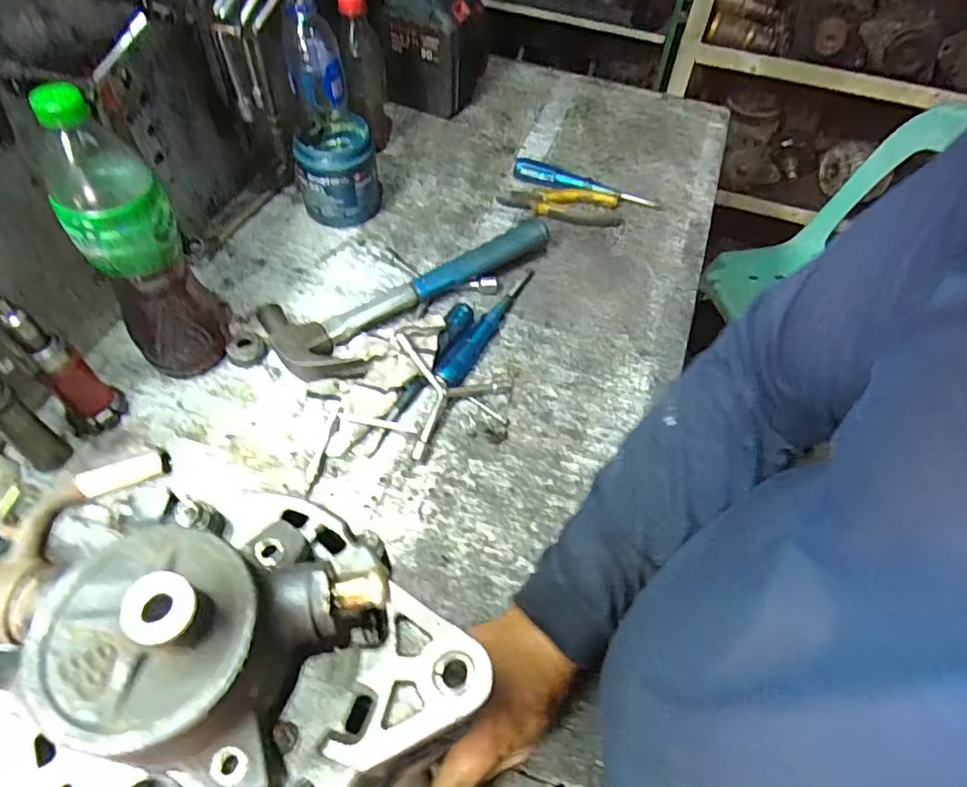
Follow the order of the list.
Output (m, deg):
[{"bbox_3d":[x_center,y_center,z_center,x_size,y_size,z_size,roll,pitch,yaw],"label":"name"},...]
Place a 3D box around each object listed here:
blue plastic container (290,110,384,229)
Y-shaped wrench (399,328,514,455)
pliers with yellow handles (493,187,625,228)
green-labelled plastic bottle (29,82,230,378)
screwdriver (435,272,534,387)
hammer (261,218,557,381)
[{"bbox_3d":[-0.175,-0.264,0.715,0.087,0.098,0.091,2,57,-3],"label":"blue plastic container"},{"bbox_3d":[-0.022,-0.003,0.581,0.105,0.039,0.119,-7,58,-8],"label":"Y-shaped wrench"},{"bbox_3d":[0.098,-0.240,0.765,0.153,0.015,0.050,3,57,-2],"label":"pliers with yellow handles"},{"bbox_3d":[-0.293,-0.123,0.510,0.084,0.266,0.085,-30,64,-21],"label":"green-labelled plastic bottle"},{"bbox_3d":[0.009,-0.077,0.649,0.028,0.025,0.193,29,60,15],"label":"screwdriver"},{"bbox_3d":[-0.070,-0.115,0.655,0.327,0.039,0.123,-30,64,-21],"label":"hammer"}]

